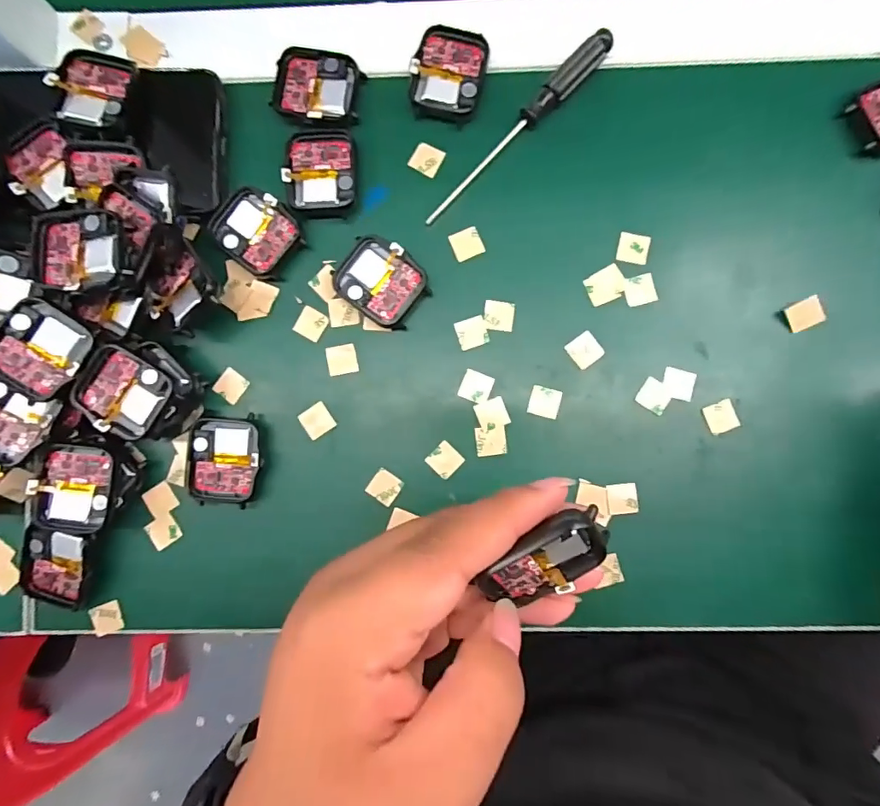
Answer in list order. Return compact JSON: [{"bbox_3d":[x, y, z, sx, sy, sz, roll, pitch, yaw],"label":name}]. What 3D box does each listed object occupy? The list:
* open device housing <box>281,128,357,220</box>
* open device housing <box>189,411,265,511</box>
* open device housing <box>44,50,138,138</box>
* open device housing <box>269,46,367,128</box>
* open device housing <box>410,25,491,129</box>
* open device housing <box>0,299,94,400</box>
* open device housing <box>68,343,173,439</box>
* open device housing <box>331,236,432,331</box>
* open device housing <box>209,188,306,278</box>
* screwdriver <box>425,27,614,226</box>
[{"bbox_3d":[-0.063,-0.121,0.256,0.036,0.007,0.046,0,87,2],"label":"open device housing"},{"bbox_3d":[-0.111,0.031,0.255,0.036,0.011,0.045,3,87,2],"label":"open device housing"},{"bbox_3d":[-0.176,-0.158,0.246,0.036,0.007,0.045,8,82,-3],"label":"open device housing"},{"bbox_3d":[-0.065,-0.167,0.258,0.045,0.007,0.039,11,87,2],"label":"open device housing"},{"bbox_3d":[0.005,-0.174,0.258,0.037,0.006,0.046,15,88,3],"label":"open device housing"},{"bbox_3d":[-0.191,-0.024,0.231,0.037,0.008,0.042,34,86,-15],"label":"open device housing"},{"bbox_3d":[-0.154,-0.005,0.233,0.041,0.007,0.036,32,88,3],"label":"open device housing"},{"bbox_3d":[-0.031,-0.064,0.256,0.045,0.009,0.038,39,89,3],"label":"open device housing"},{"bbox_3d":[-0.097,-0.091,0.257,0.044,0.007,0.037,44,89,3],"label":"open device housing"},{"bbox_3d":[0.042,-0.143,0.255,0.014,0.008,0.131,44,89,3],"label":"screwdriver"}]

